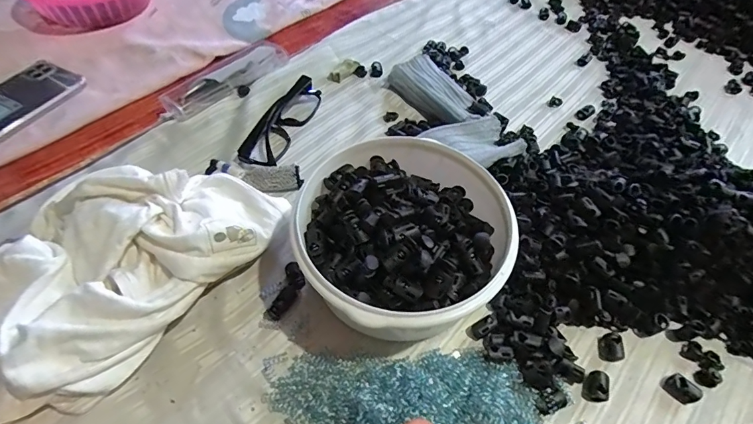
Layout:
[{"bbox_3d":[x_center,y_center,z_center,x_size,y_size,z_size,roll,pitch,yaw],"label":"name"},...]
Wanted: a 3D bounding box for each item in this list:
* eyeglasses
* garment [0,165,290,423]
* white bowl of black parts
[{"bbox_3d":[-0.100,-0.101,0.449,0.032,0.028,0.132,20,55,12],"label":"eyeglasses"},{"bbox_3d":[-0.204,0.026,0.329,0.172,0.060,0.219,31,58,19],"label":"garment"},{"bbox_3d":[0.021,0.023,0.324,0.157,0.077,0.156,1,53,-2],"label":"white bowl of black parts"}]

